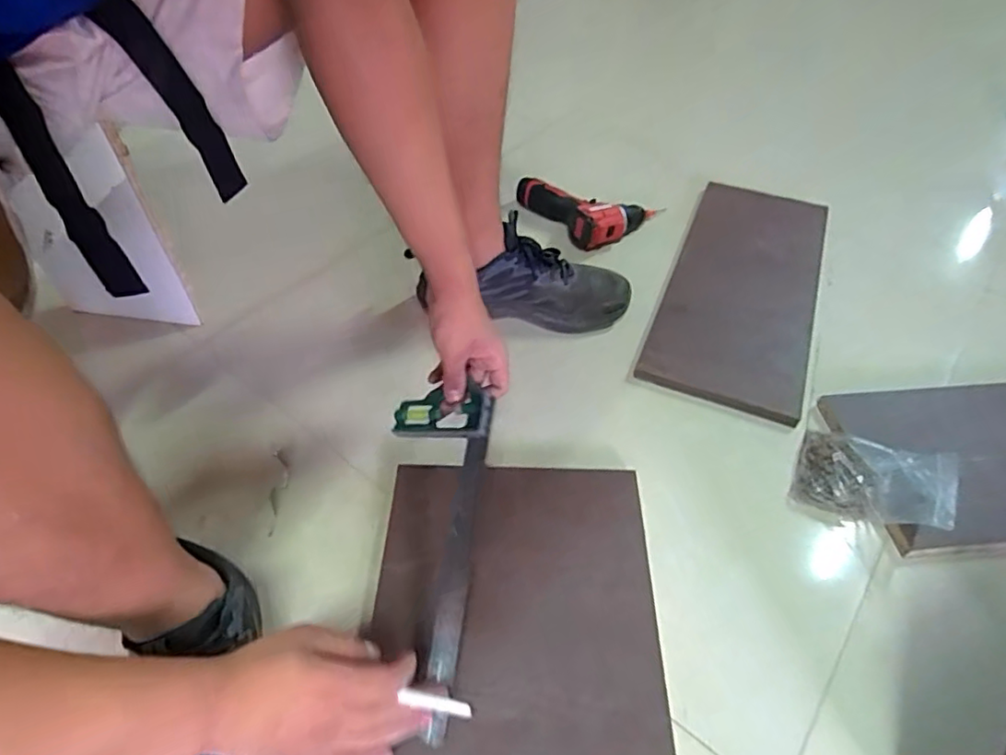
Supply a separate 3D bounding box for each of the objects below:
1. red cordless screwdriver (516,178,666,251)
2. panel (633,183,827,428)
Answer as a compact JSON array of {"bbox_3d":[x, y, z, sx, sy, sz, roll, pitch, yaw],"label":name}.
[{"bbox_3d":[0.129,-0.281,0.980,0.133,0.078,0.192,-34,58,-25],"label":"red cordless screwdriver"},{"bbox_3d":[0.352,-0.144,0.872,0.199,0.019,0.481,18,52,15],"label":"panel"}]

